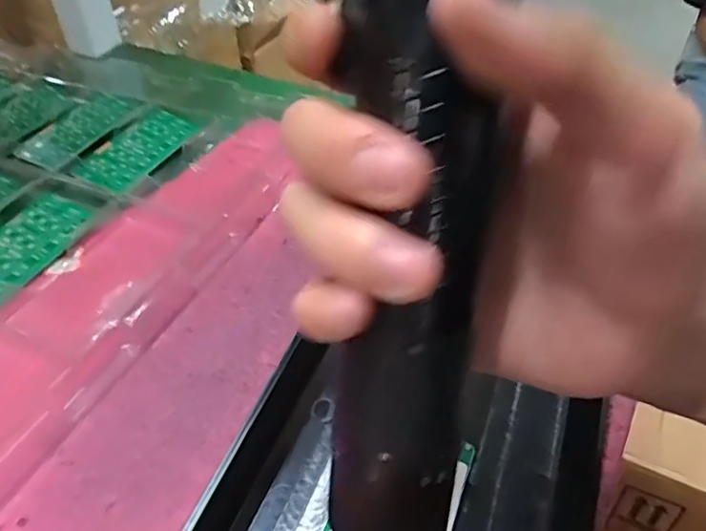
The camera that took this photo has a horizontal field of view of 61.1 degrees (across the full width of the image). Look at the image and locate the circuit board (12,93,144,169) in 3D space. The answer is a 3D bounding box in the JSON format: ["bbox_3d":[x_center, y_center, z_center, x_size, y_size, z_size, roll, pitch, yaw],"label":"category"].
[{"bbox_3d":[-0.220,-0.111,0.482,0.058,0.011,0.095,21,47,21],"label":"circuit board"}]

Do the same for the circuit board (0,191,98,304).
[{"bbox_3d":[-0.213,-0.012,0.377,0.049,0.010,0.095,16,46,17],"label":"circuit board"}]

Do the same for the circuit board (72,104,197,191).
[{"bbox_3d":[-0.165,-0.090,0.454,0.056,0.009,0.094,18,46,18],"label":"circuit board"}]

